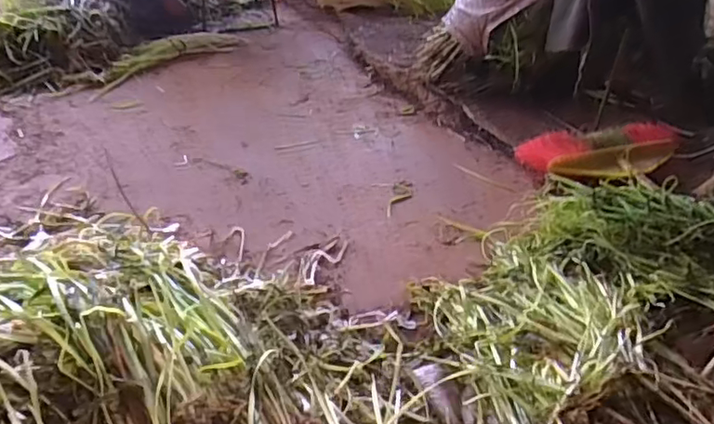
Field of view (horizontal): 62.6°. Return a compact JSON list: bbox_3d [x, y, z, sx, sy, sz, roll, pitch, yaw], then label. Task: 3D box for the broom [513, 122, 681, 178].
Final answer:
[{"bbox_3d":[0.610,-0.140,1.407,0.417,0.088,0.186,-10,38,-15],"label":"broom"}]

